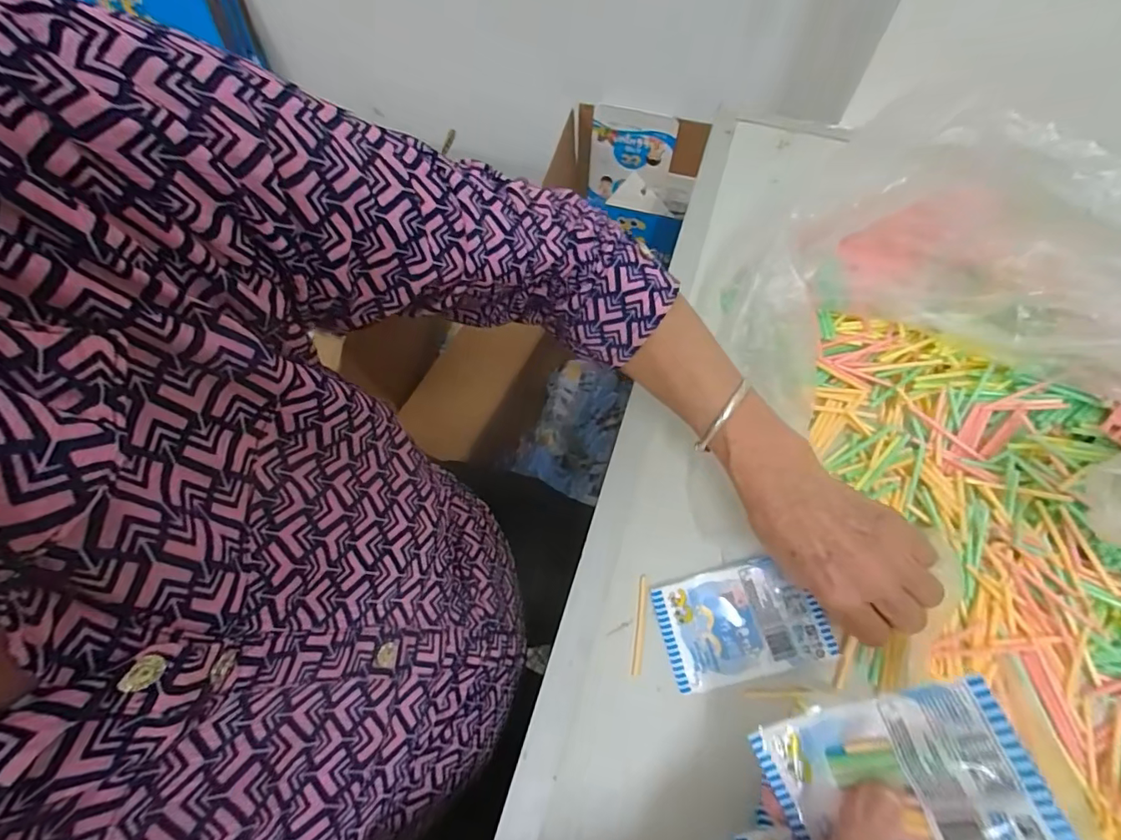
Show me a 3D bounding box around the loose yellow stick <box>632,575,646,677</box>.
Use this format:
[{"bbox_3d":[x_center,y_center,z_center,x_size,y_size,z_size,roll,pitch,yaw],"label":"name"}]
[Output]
[{"bbox_3d":[0.055,0.140,0.352,0.006,0.006,0.062,8,62,4],"label":"loose yellow stick"}]

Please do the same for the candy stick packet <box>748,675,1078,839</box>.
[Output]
[{"bbox_3d":[0.139,0.154,0.216,0.011,0.103,0.063,20,46,-40],"label":"candy stick packet"}]

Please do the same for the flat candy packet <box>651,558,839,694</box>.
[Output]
[{"bbox_3d":[0.120,0.135,0.346,0.101,0.014,0.068,-12,62,-7],"label":"flat candy packet"}]

